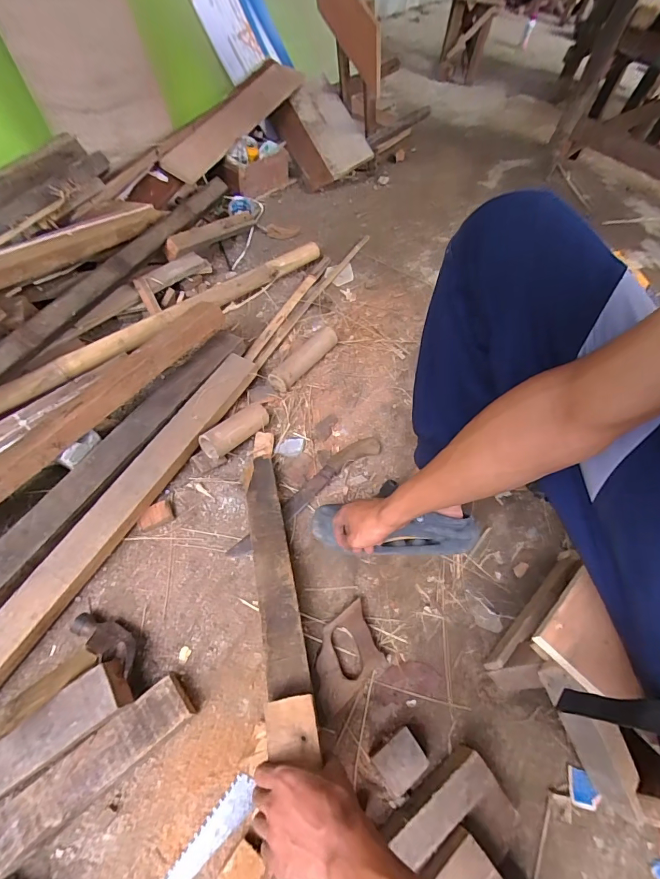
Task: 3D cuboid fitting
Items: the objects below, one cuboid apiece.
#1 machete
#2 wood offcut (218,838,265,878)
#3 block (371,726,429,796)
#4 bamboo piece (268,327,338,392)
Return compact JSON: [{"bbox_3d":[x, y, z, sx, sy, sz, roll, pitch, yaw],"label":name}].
[{"bbox_3d":[-0.040,0.099,0.760,0.357,0.019,0.051,-36,68,-23],"label":"machete"},{"bbox_3d":[-0.108,0.519,0.475,0.040,0.022,0.061,34,62,15],"label":"wood offcut"},{"bbox_3d":[0.094,0.435,0.547,0.062,0.043,0.049,-32,66,-21],"label":"block"},{"bbox_3d":[-0.054,-0.181,0.881,0.047,0.044,0.191,33,62,15],"label":"bamboo piece"}]

